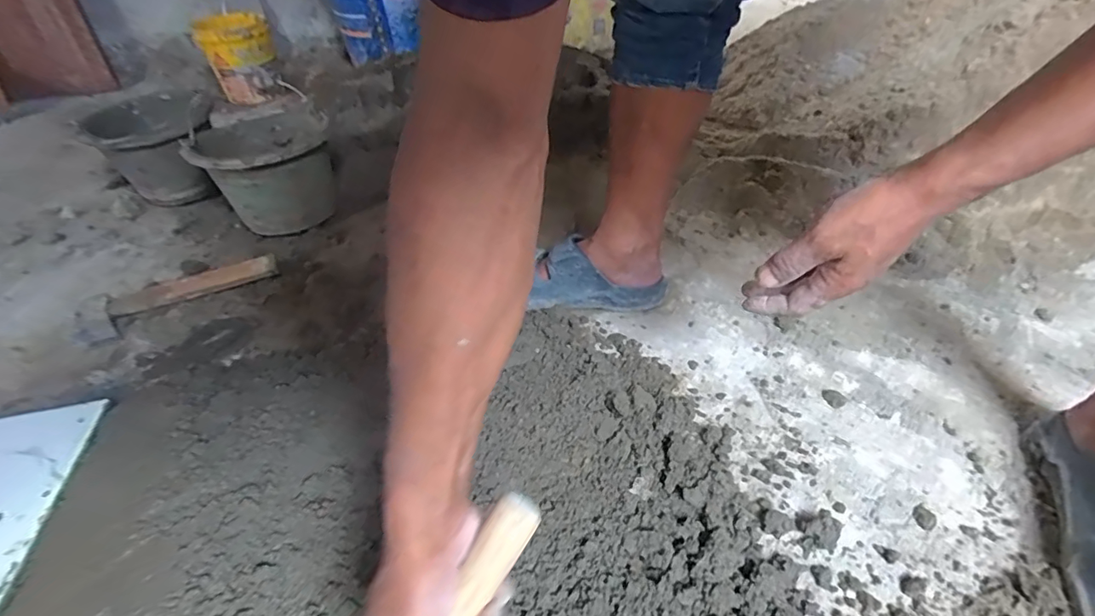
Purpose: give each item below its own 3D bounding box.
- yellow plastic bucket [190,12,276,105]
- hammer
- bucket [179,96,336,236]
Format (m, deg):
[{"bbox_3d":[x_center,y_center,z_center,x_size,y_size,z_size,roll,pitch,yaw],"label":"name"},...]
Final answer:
[{"bbox_3d":[-0.857,-0.698,1.411,0.188,0.188,0.175,-22,45,-19],"label":"yellow plastic bucket"},{"bbox_3d":[-0.559,-0.029,0.763,0.262,0.023,0.088,-27,47,-24],"label":"hammer"},{"bbox_3d":[-0.489,-0.246,0.894,0.211,0.156,0.237,-30,48,-26],"label":"bucket"}]

